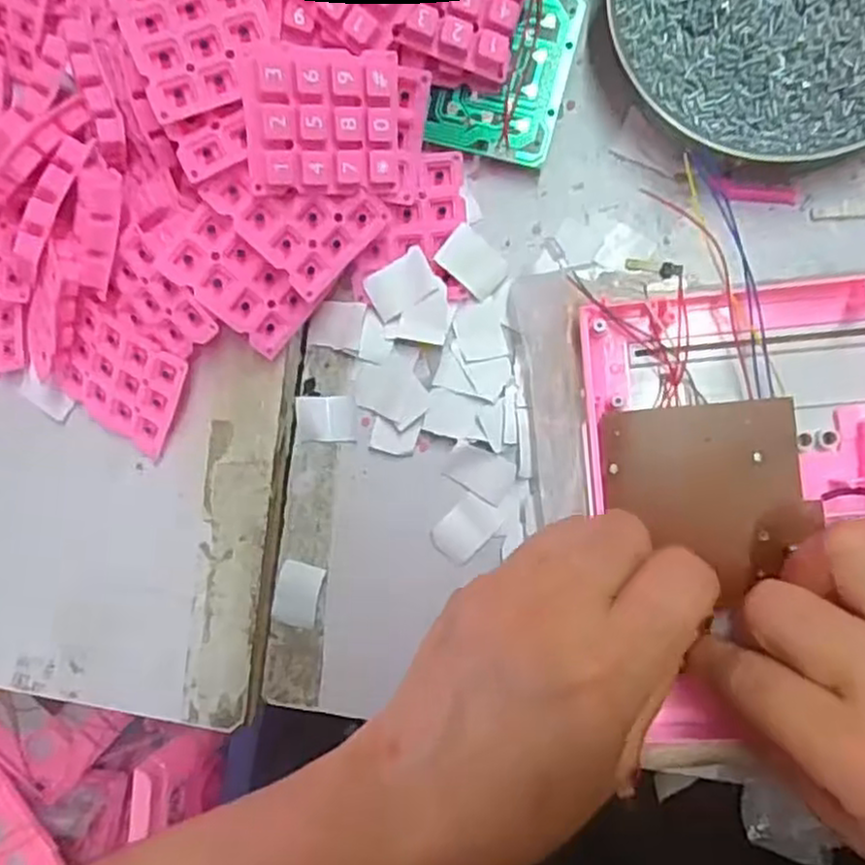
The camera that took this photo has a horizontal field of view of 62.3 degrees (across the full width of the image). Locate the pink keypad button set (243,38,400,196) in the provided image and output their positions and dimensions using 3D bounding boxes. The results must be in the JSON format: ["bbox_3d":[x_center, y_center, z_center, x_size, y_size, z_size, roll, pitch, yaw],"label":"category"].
[{"bbox_3d":[-0.039,-0.116,0.267,0.057,0.011,0.050,-9,117,-23],"label":"pink keypad button set"}]

